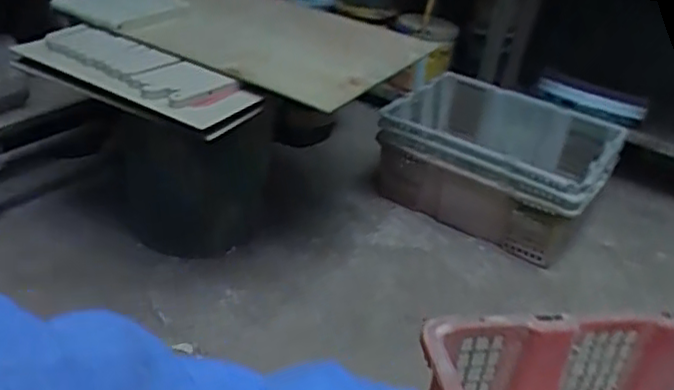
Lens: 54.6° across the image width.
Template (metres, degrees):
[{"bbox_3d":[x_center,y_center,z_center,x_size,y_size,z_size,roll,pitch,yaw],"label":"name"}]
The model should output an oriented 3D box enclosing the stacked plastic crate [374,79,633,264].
[{"bbox_3d":[0.392,-0.096,1.640,0.520,0.201,0.442,23,36,24],"label":"stacked plastic crate"}]

